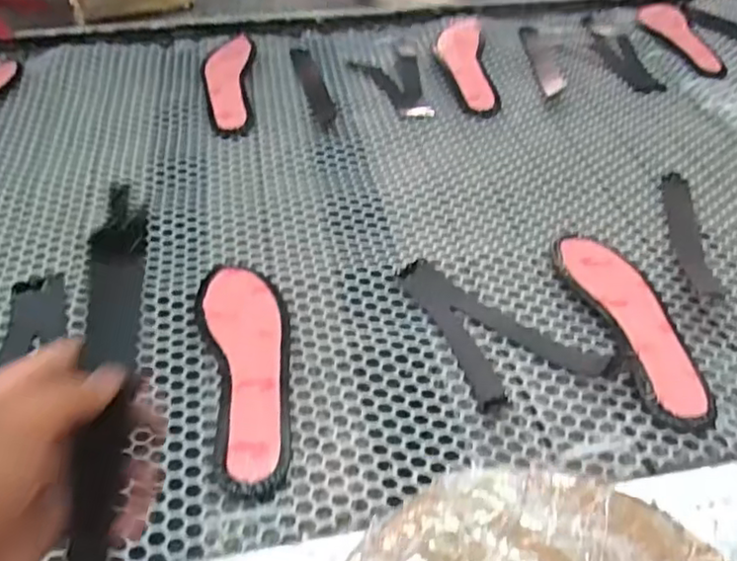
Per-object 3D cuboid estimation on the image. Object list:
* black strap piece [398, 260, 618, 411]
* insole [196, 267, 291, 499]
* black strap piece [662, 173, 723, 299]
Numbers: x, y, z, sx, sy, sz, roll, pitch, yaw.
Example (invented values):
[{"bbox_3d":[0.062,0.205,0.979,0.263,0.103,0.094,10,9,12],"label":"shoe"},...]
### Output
[{"bbox_3d":[0.116,0.032,0.581,0.119,0.007,0.178,-17,48,-15],"label":"black strap piece"},{"bbox_3d":[-0.104,0.073,0.535,0.074,0.018,0.226,-7,46,-6],"label":"insole"},{"bbox_3d":[0.335,-0.056,0.673,0.032,0.004,0.203,7,46,7],"label":"black strap piece"}]

